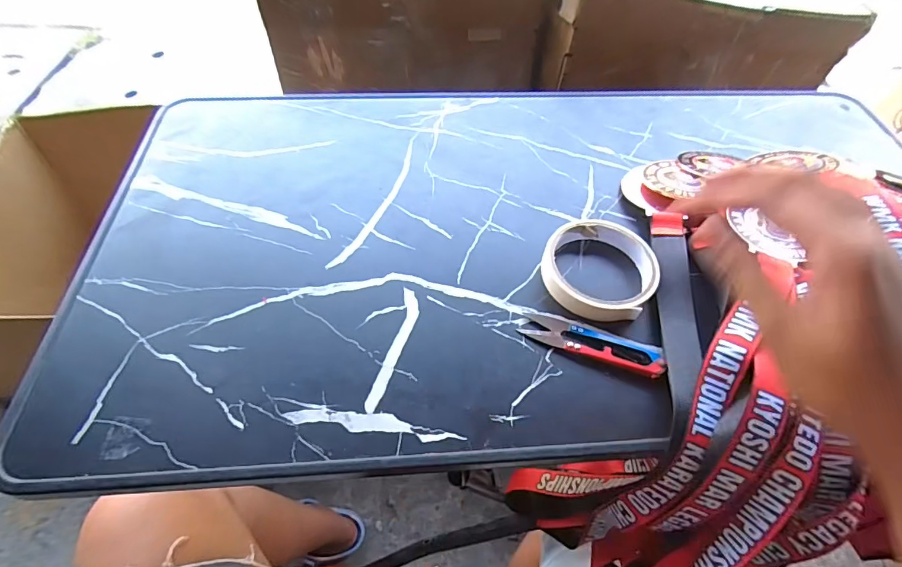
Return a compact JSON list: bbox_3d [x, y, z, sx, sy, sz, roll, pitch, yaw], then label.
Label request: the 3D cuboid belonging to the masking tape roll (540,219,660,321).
[{"bbox_3d":[0.117,-0.012,0.360,0.087,0.020,0.081,1,55,-2],"label":"masking tape roll"}]

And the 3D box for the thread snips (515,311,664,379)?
[{"bbox_3d":[0.103,0.042,0.327,0.101,0.010,0.025,17,56,9],"label":"thread snips"}]

